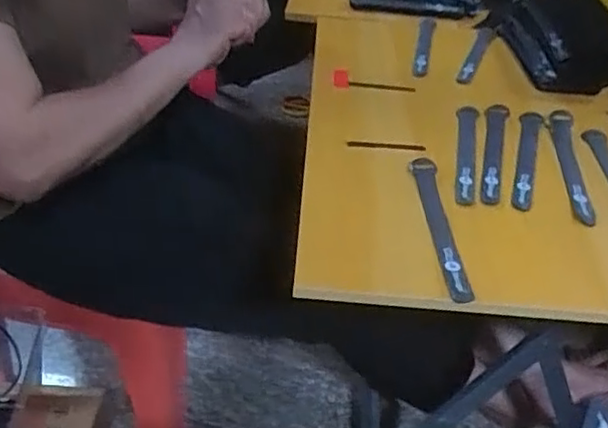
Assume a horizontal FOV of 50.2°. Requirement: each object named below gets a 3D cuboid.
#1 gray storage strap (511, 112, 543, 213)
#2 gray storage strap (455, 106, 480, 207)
[{"bbox_3d":[0.249,-0.070,0.722,0.023,0.011,0.219,15,39,14],"label":"gray storage strap"},{"bbox_3d":[0.178,-0.070,0.715,0.025,0.012,0.206,11,38,9],"label":"gray storage strap"}]

